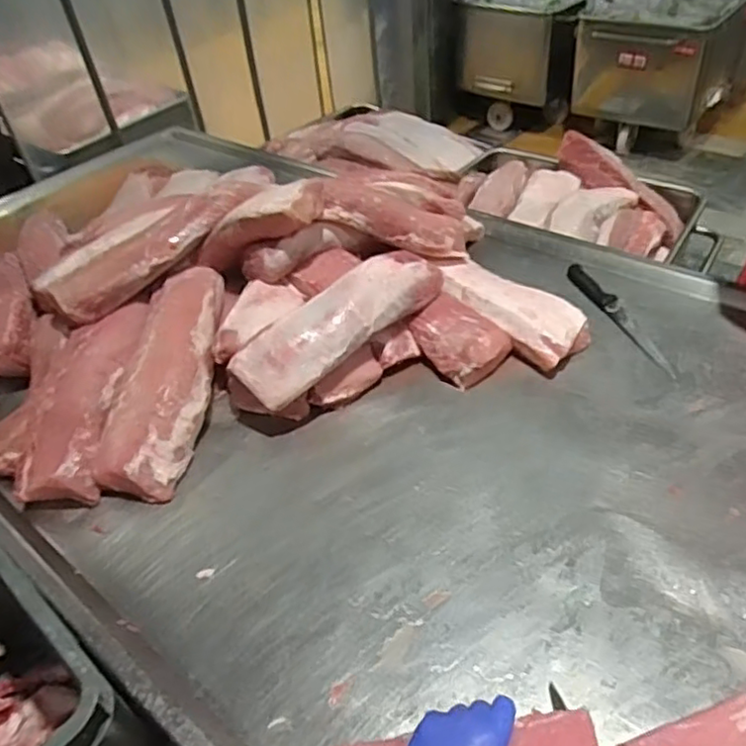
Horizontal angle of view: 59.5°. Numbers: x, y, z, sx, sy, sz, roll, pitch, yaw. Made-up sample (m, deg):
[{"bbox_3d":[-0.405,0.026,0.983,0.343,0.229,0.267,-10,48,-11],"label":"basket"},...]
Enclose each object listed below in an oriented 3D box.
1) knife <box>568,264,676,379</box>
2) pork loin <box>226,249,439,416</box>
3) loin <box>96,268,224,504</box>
[{"bbox_3d":[0.446,-0.111,1.194,0.046,0.018,0.341,-14,42,-10],"label":"knife"},{"bbox_3d":[-0.046,-0.102,1.109,0.126,0.080,0.418,30,53,33],"label":"pork loin"},{"bbox_3d":[-0.330,-0.005,1.069,0.133,0.061,0.444,-1,55,5],"label":"loin"}]

